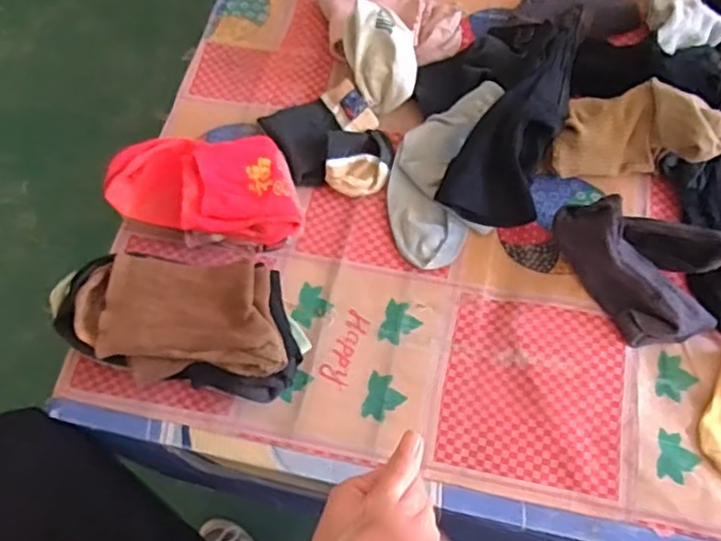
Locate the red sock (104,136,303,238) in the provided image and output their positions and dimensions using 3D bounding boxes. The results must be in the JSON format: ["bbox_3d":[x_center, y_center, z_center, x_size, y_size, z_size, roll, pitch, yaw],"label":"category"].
[{"bbox_3d":[-0.142,-0.071,0.608,0.176,0.058,0.102,0,65,3],"label":"red sock"}]

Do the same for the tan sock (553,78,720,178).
[{"bbox_3d":[0.255,-0.126,0.599,0.139,0.082,0.081,12,67,9],"label":"tan sock"}]

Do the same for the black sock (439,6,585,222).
[{"bbox_3d":[0.154,-0.156,0.625,0.084,0.069,0.240,19,68,11],"label":"black sock"}]

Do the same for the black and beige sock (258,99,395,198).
[{"bbox_3d":[-0.036,-0.124,0.641,0.137,0.032,0.082,34,71,17],"label":"black and beige sock"}]

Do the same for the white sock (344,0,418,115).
[{"bbox_3d":[0.021,-0.214,0.656,0.068,0.073,0.096,-9,65,-1],"label":"white sock"}]

